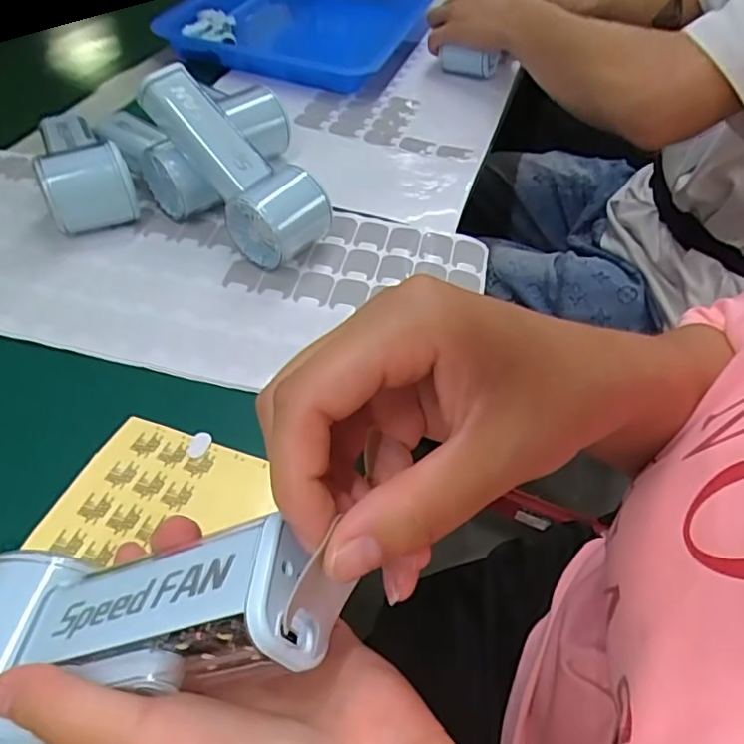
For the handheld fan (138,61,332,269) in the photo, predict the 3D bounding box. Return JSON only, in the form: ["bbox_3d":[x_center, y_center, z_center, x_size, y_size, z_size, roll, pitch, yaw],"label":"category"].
[{"bbox_3d":[-0.099,-0.152,0.429,0.152,0.059,0.057,48,55,-5],"label":"handheld fan"}]

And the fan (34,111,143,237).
[{"bbox_3d":[-0.233,-0.168,0.468,0.059,0.059,0.152,-20,54,-21],"label":"fan"}]

